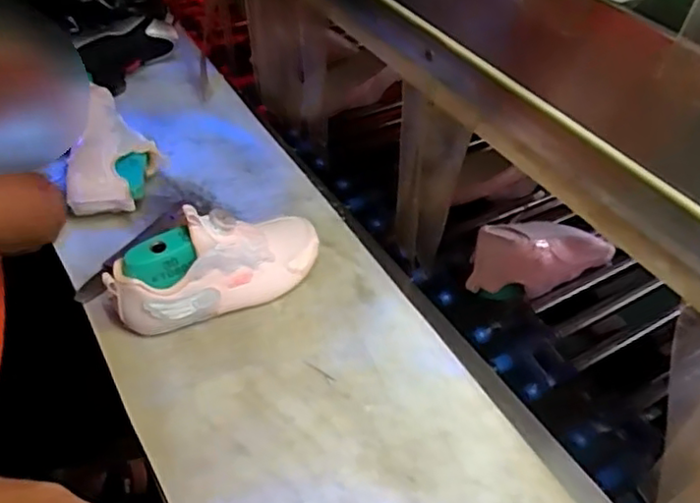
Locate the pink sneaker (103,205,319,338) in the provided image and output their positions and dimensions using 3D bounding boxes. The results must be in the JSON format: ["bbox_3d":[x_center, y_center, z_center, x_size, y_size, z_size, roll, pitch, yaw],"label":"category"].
[{"bbox_3d":[-0.115,0.009,0.597,0.200,0.098,0.064,-30,52,-29],"label":"pink sneaker"}]

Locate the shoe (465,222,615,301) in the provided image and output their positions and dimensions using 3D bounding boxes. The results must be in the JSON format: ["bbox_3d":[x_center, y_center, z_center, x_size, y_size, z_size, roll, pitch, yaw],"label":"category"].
[{"bbox_3d":[0.212,0.003,0.707,0.177,0.080,0.061,-18,48,-20],"label":"shoe"}]

